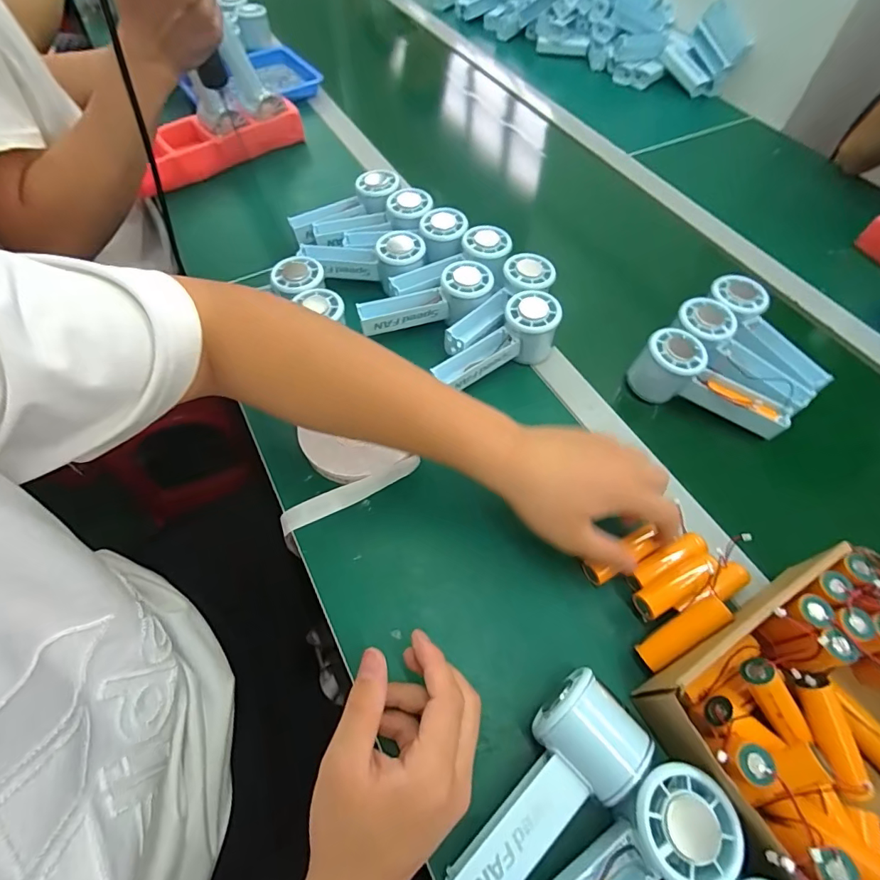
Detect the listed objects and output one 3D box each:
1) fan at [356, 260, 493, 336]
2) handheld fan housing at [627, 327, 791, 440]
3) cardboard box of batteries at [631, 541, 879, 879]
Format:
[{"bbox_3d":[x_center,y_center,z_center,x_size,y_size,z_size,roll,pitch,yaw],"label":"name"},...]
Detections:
[{"bbox_3d":[-0.015,-0.150,0.508,0.153,0.049,0.063,-17,60,2],"label":"fan"},{"bbox_3d":[0.275,-0.054,0.459,0.148,0.056,0.057,35,64,18],"label":"handheld fan housing"},{"bbox_3d":[0.266,0.199,0.288,0.189,0.072,0.189,-28,63,-18],"label":"cardboard box of batteries"}]

